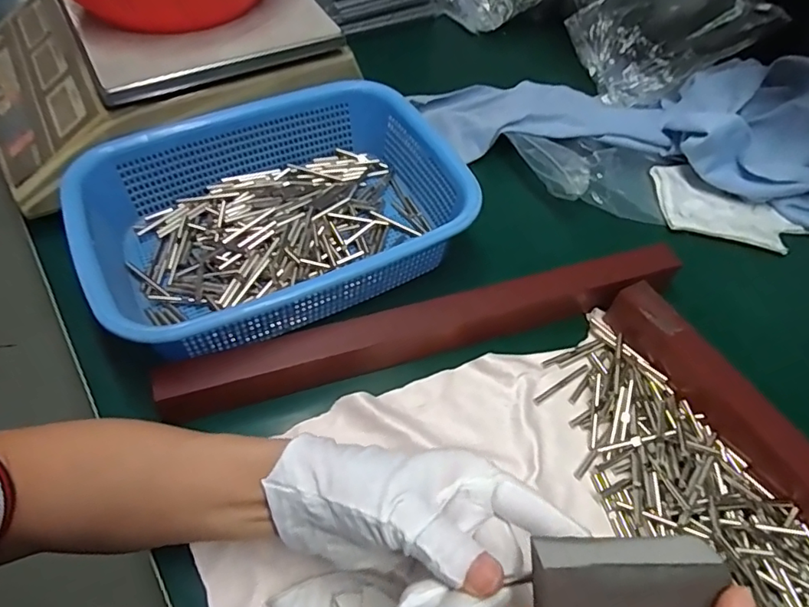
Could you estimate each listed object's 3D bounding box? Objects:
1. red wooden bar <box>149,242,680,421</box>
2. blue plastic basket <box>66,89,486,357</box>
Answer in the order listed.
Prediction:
[{"bbox_3d":[0.027,0.015,0.392,0.387,0.036,0.030,-14,58,-11],"label":"red wooden bar"},{"bbox_3d":[-0.094,-0.072,0.440,0.296,0.080,0.208,-24,60,-17],"label":"blue plastic basket"}]

